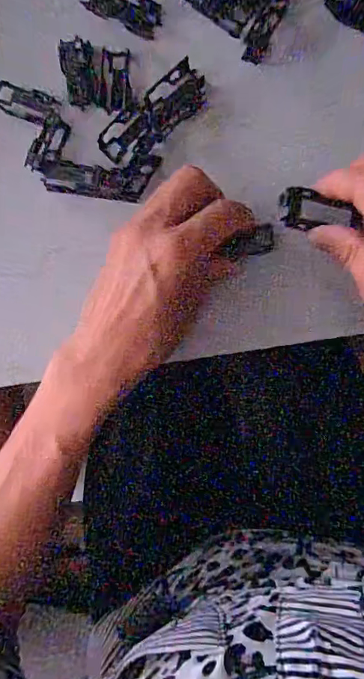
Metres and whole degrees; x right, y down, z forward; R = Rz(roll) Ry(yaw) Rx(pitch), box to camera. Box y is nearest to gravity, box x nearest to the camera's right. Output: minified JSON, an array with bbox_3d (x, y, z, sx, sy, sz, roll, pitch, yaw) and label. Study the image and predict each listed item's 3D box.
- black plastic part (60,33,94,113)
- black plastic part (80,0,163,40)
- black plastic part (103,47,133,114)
[{"bbox_3d":[-0.068,-0.175,0.303,0.021,0.004,0.042,-4,93,4],"label":"black plastic part"},{"bbox_3d":[-0.038,-0.219,0.301,0.051,0.004,0.025,26,94,2],"label":"black plastic part"},{"bbox_3d":[-0.042,-0.171,0.303,0.018,0.004,0.039,-2,93,4],"label":"black plastic part"}]

